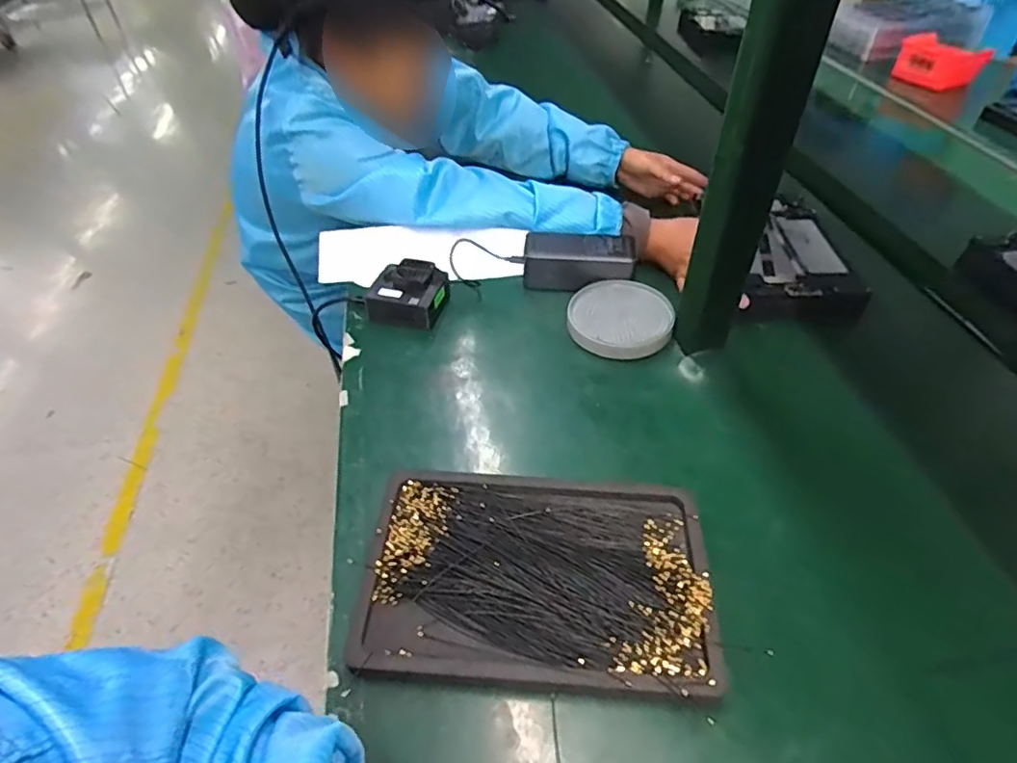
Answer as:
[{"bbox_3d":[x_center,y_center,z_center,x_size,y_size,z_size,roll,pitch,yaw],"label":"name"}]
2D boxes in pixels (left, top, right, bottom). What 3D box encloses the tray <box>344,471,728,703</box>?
[{"bbox_3d":[0.021,0.137,0.420,0.241,0.030,0.160,2,50,4],"label":"tray"}]

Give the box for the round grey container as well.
[{"bbox_3d":[0.122,-0.074,0.625,0.110,0.022,0.112,0,44,0],"label":"round grey container"}]

